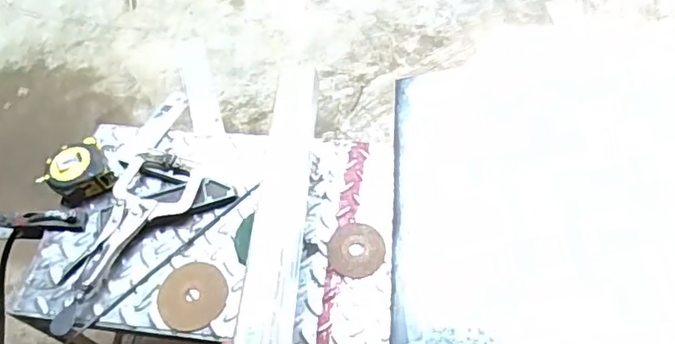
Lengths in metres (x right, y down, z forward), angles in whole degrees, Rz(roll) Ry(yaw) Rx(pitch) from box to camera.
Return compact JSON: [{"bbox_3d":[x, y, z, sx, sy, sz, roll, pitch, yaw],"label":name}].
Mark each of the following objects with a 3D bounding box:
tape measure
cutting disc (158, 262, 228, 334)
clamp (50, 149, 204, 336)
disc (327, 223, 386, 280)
[{"bbox_3d":[-0.363,-0.001,0.739,0.084,0.039,0.083,-32,60,-14],"label":"tape measure"},{"bbox_3d":[-0.178,0.151,0.655,0.082,0.004,0.083,-6,59,-1],"label":"cutting disc"},{"bbox_3d":[-0.268,0.085,0.686,0.119,0.026,0.256,10,60,12],"label":"clamp"},{"bbox_3d":[0.023,0.097,0.666,0.071,0.011,0.071,-3,58,5],"label":"disc"}]

